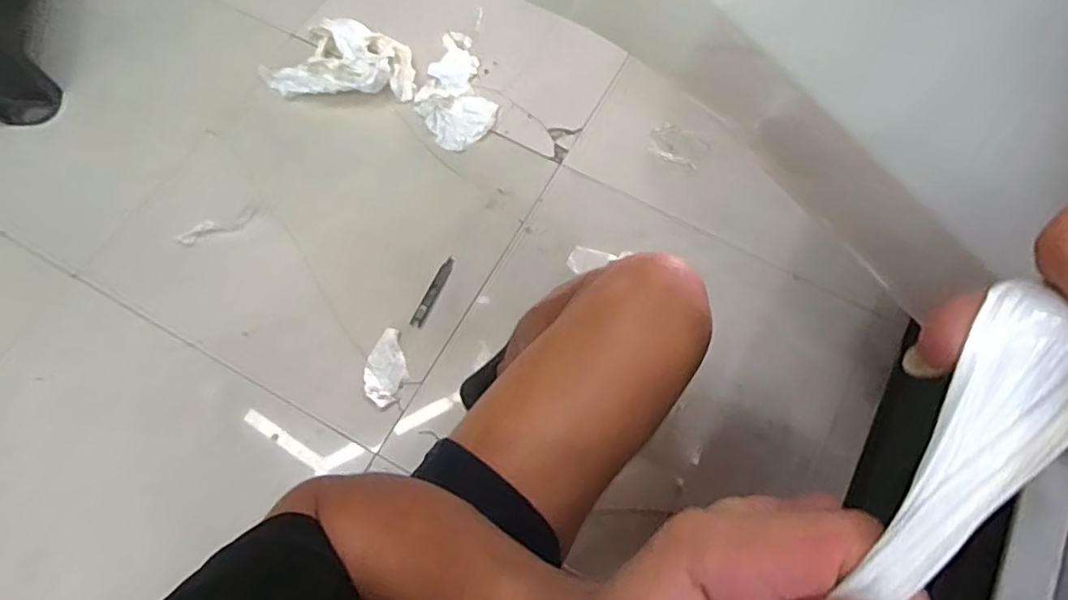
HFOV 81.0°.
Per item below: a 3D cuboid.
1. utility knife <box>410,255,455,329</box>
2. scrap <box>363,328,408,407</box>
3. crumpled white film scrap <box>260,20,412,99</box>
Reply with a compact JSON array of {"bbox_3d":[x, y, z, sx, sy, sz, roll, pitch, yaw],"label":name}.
[{"bbox_3d":[-0.170,-0.016,1.062,0.020,0.011,0.139,23,70,7],"label":"utility knife"},{"bbox_3d":[-0.233,0.108,1.002,0.062,0.028,0.123,13,69,4],"label":"scrap"},{"bbox_3d":[-0.379,-0.464,1.205,0.288,0.065,0.176,-4,69,-3],"label":"crumpled white film scrap"}]

